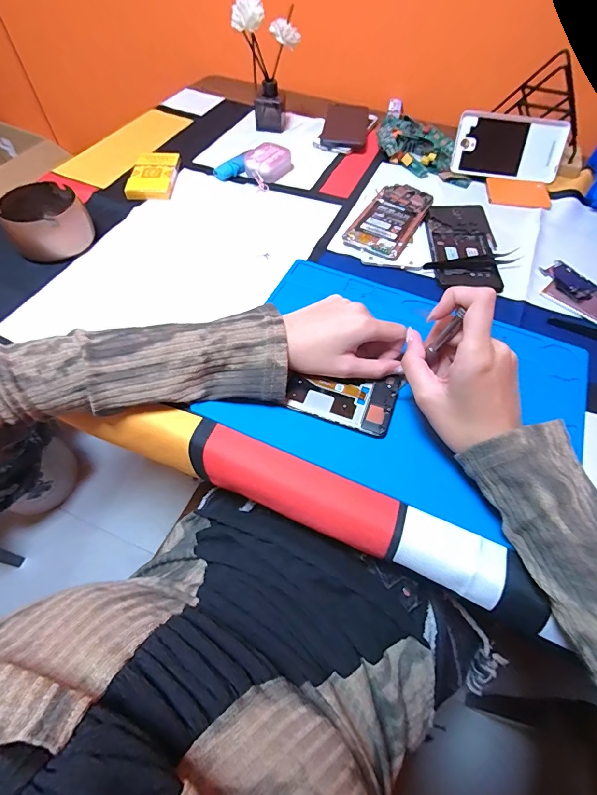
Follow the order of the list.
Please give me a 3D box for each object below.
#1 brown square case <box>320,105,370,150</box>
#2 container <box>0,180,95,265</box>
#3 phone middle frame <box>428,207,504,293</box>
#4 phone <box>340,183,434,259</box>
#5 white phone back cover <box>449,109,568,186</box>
[{"bbox_3d":[0.075,-0.431,0.612,0.069,0.024,0.098,8,58,4],"label":"brown square case"},{"bbox_3d":[-0.287,-0.203,0.441,0.084,0.048,0.095,-28,62,-17],"label":"container"},{"bbox_3d":[0.199,-0.184,0.462,0.075,0.011,0.140,2,58,0],"label":"phone middle frame"},{"bbox_3d":[0.116,-0.223,0.483,0.069,0.016,0.129,28,61,16],"label":"phone"},{"bbox_3d":[0.300,-0.353,0.546,0.152,0.078,0.010,7,16,2],"label":"white phone back cover"}]

